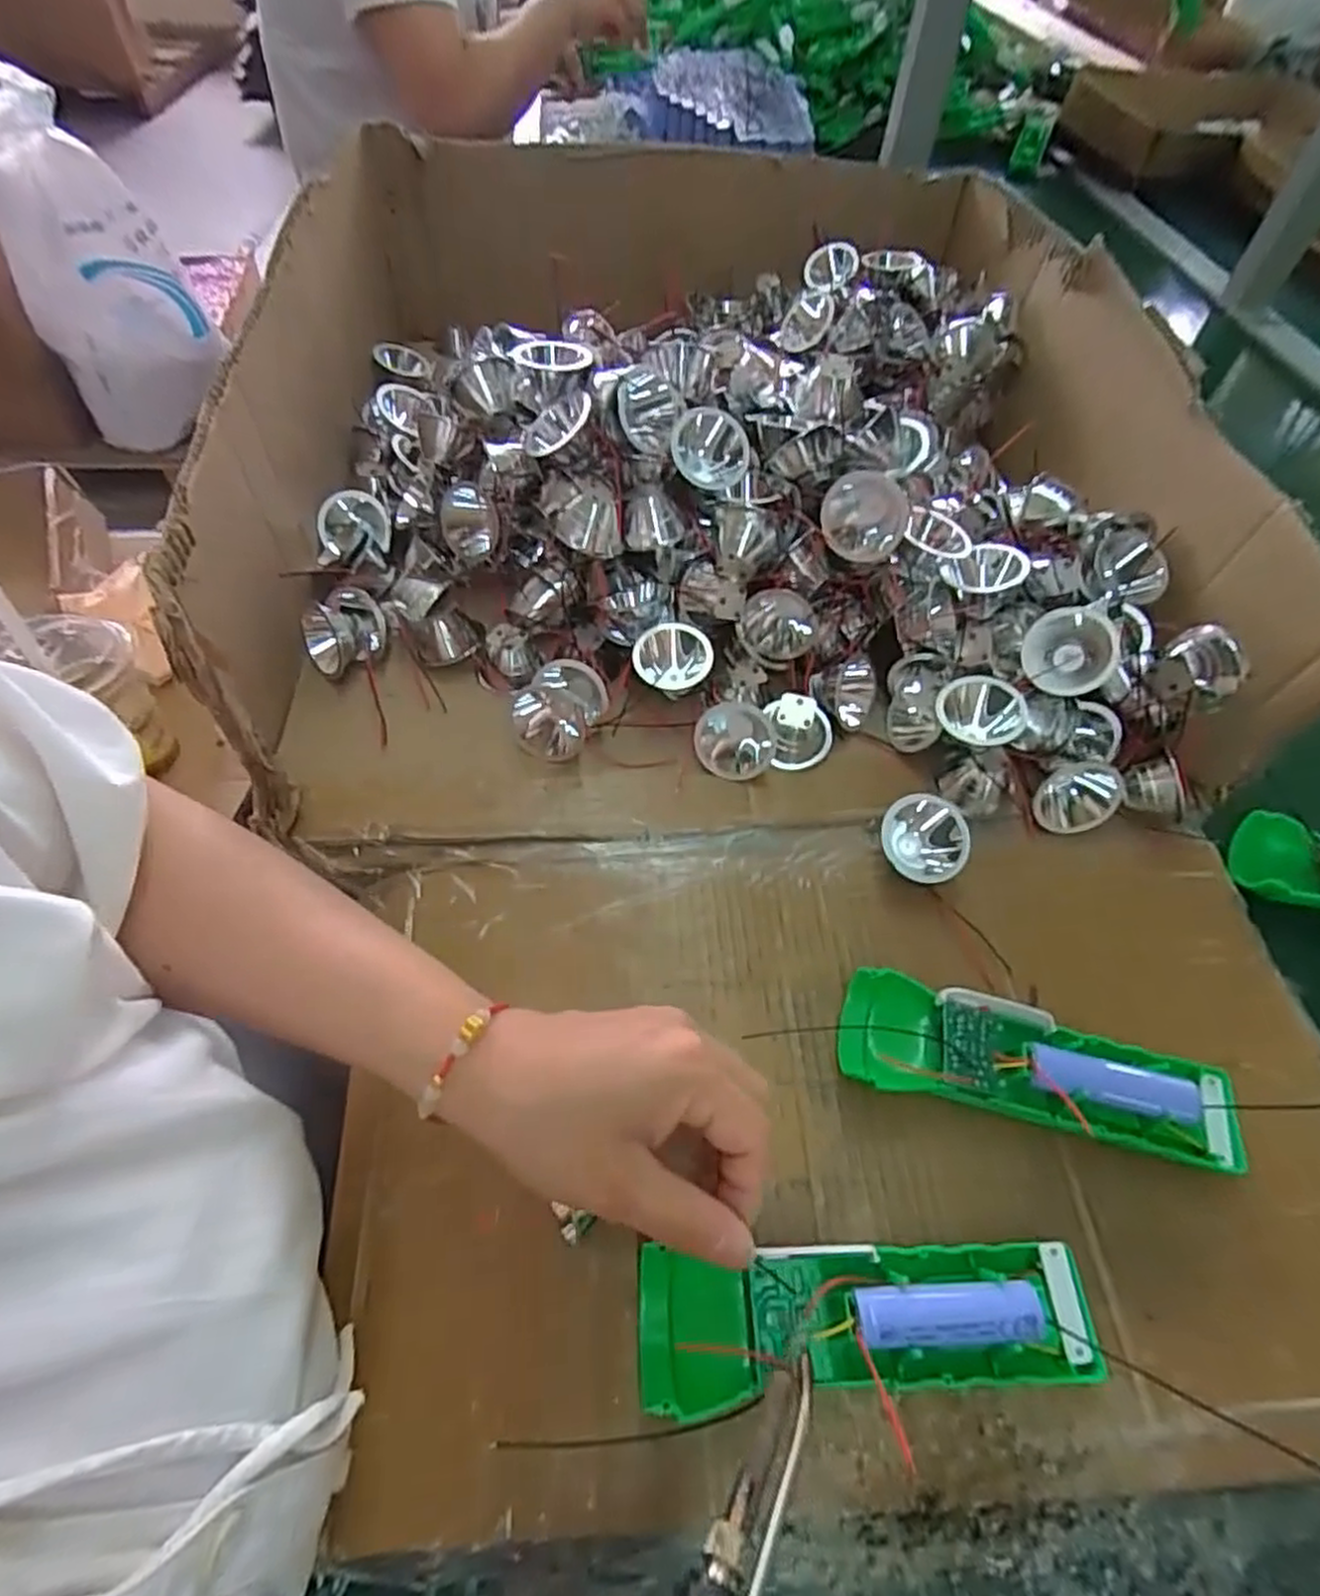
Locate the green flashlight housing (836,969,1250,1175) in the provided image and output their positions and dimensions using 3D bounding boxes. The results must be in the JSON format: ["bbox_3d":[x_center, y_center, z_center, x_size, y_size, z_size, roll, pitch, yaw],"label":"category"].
[{"bbox_3d":[0.155,0.114,0.311,0.155,0.030,0.047,14,55,8],"label":"green flashlight housing"}]

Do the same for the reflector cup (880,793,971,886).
[{"bbox_3d":[0.132,0.021,0.367,0.041,0.021,0.043,-3,84,33],"label":"reflector cup"}]

